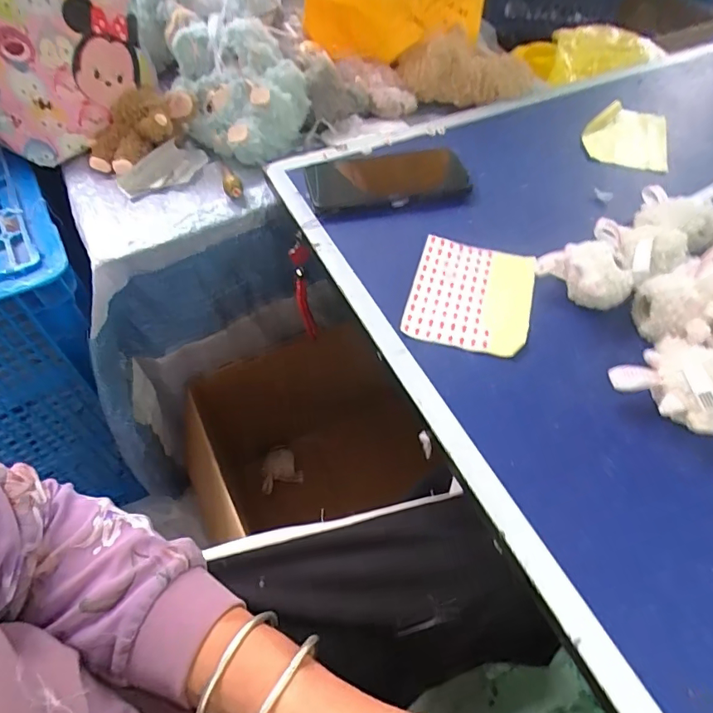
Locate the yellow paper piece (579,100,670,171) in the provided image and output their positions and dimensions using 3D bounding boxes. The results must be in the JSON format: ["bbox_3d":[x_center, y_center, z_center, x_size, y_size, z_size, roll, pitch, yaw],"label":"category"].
[{"bbox_3d":[0.318,-0.258,0.569,0.092,0.019,0.116,21,55,15],"label":"yellow paper piece"}]

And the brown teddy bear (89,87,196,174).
[{"bbox_3d":[-0.251,-0.263,0.565,0.077,0.059,0.127,35,60,24],"label":"brown teddy bear"}]

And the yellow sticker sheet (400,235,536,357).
[{"bbox_3d":[0.099,-0.056,0.419,0.099,0.010,0.116,13,55,10],"label":"yellow sticker sheet"}]

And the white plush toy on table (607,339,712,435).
[{"bbox_3d":[0.225,0.021,0.336,0.063,0.037,0.068,0,54,1],"label":"white plush toy on table"}]

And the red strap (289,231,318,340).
[{"bbox_3d":[-0.060,-0.068,0.555,0.019,0.173,0.030,-7,54,-4],"label":"red strap"}]

